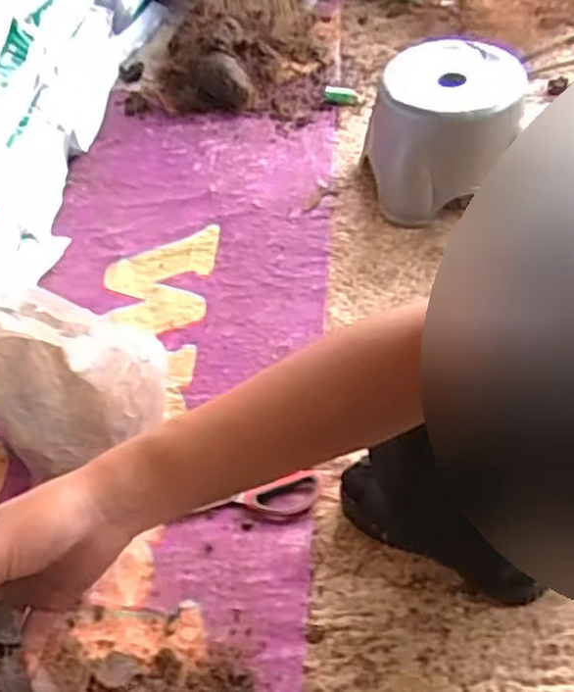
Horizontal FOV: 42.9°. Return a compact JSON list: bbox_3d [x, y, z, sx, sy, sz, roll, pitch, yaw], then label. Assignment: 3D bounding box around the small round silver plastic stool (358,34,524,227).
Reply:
[{"bbox_3d":[0.235,-0.322,1.115,0.213,0.206,0.214,-4,51,5],"label":"small round silver plastic stool"}]

